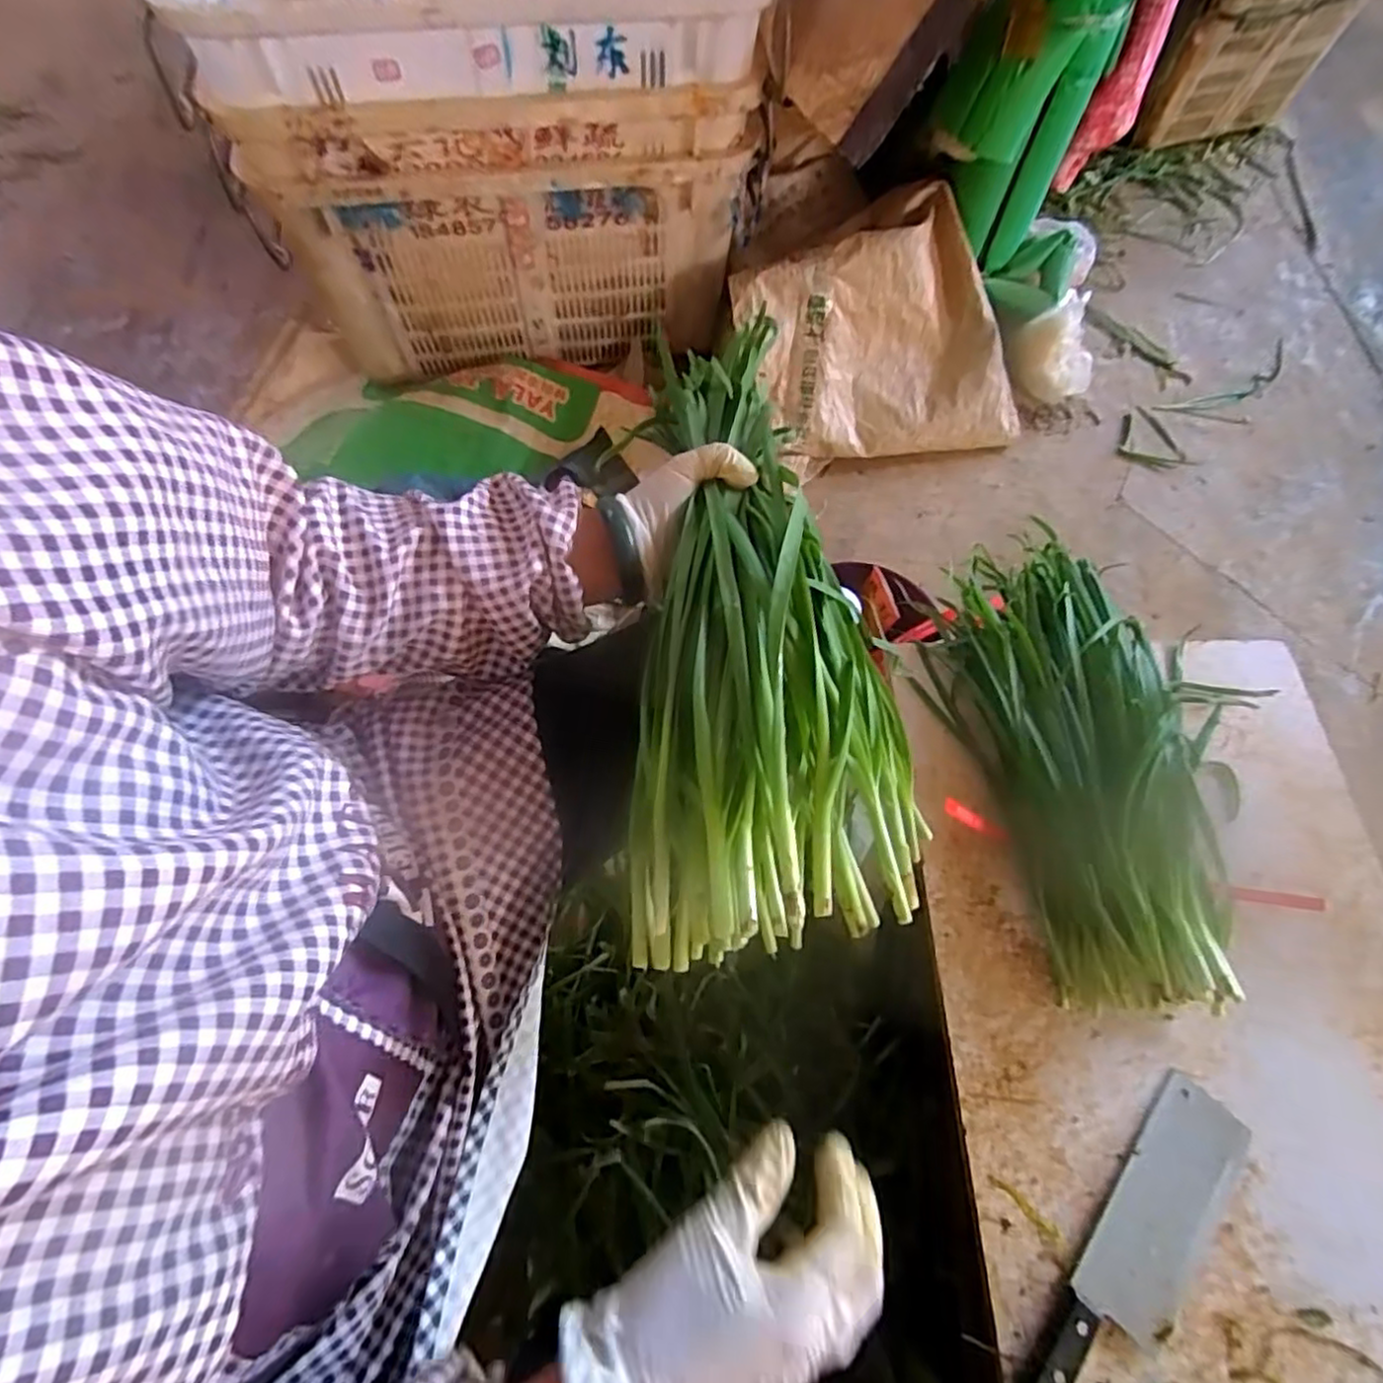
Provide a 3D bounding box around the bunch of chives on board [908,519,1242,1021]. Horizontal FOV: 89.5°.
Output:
[{"bbox_3d":[0.337,0.034,0.619,0.219,0.069,0.448,1,66,-2],"label":"bunch of chives on board"}]

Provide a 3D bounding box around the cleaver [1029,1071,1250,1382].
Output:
[{"bbox_3d":[0.305,0.393,0.475,0.063,0.013,0.263,40,70,14],"label":"cleaver"}]

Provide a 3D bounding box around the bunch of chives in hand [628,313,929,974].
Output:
[{"bbox_3d":[0.049,-0.065,0.428,0.155,0.076,0.426,2,64,-3],"label":"bunch of chives in hand"}]

